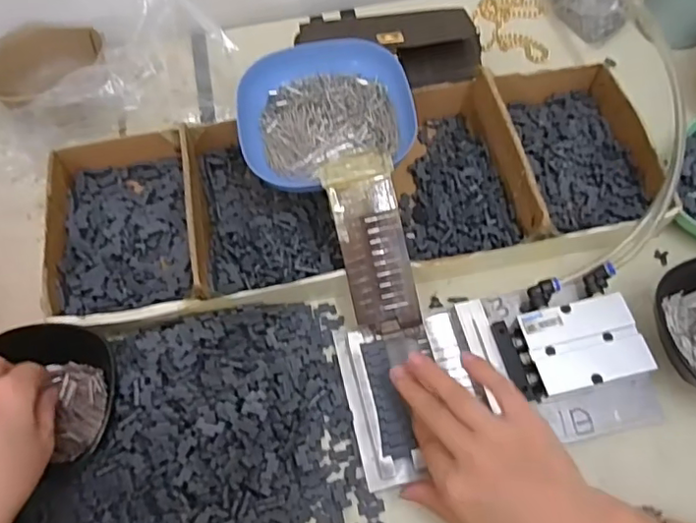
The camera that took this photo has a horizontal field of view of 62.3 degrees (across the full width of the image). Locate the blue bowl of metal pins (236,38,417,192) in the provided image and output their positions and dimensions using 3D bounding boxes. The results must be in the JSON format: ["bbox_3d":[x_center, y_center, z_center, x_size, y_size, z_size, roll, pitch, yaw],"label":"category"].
[{"bbox_3d":[-0.021,-0.127,0.488,0.142,0.037,0.152,-11,63,-5],"label":"blue bowl of metal pins"}]

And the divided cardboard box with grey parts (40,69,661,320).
[{"bbox_3d":[0.006,-0.072,0.484,0.507,0.062,0.187,-10,63,-4],"label":"divided cardboard box with grey parts"}]

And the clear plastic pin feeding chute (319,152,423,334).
[{"bbox_3d":[0.019,-0.014,0.435,0.050,0.008,0.134,-14,91,-6],"label":"clear plastic pin feeding chute"}]

